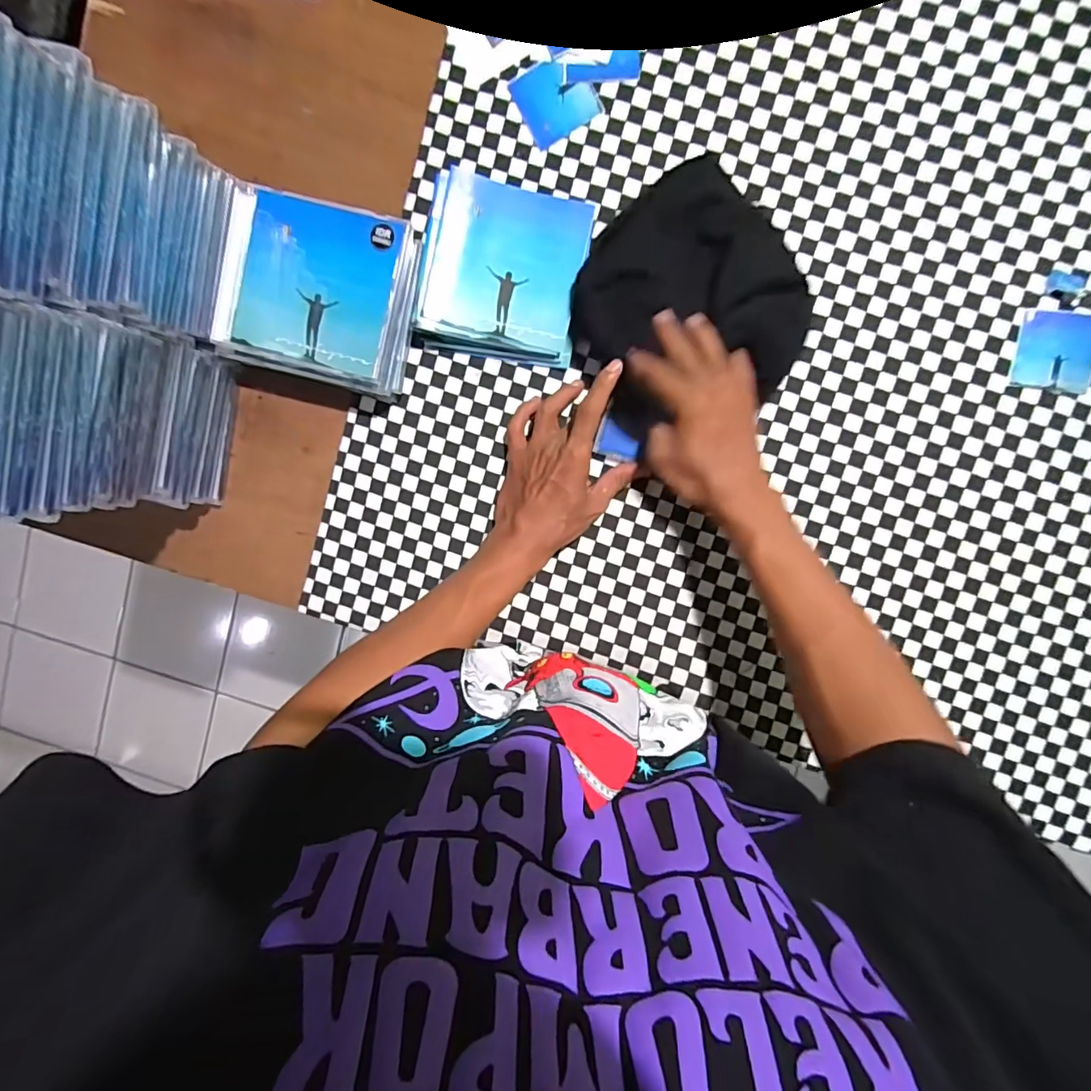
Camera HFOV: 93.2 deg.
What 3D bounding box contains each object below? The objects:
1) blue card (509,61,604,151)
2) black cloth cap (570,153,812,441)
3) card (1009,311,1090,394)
[{"bbox_3d":[0.007,-0.374,0.431,0.061,0.004,0.059,-33,91,6],"label":"blue card"},{"bbox_3d":[0.122,-0.195,0.429,0.199,0.042,0.182,0,94,4],"label":"black cloth cap"},{"bbox_3d":[0.418,-0.159,0.420,0.063,0.004,0.062,8,95,3],"label":"card"}]

